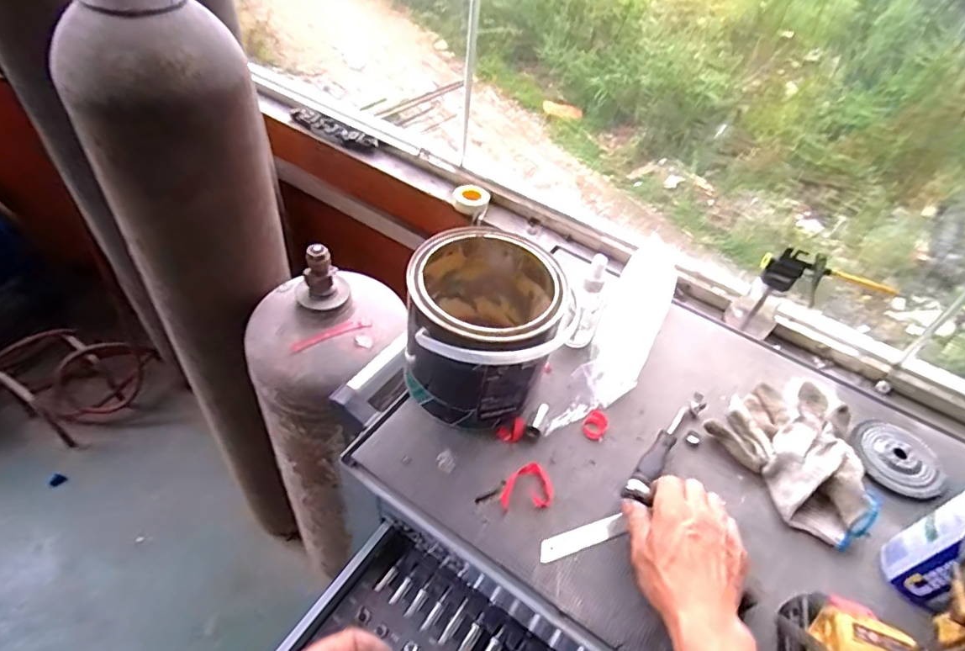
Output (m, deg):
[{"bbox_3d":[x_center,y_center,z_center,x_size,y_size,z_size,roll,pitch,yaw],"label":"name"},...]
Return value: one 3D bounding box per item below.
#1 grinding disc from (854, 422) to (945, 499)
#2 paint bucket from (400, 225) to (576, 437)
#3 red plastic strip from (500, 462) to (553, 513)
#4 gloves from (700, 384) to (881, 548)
[{"bbox_3d":[0.472,0.149,0.615,0.085,0.015,0.086,3,46,-4],"label":"grinding disc"},{"bbox_3d":[0.003,0.003,0.598,0.162,0.166,0.194,4,46,-3],"label":"paint bucket"},{"bbox_3d":[0.045,0.165,0.556,0.053,0.009,0.047,0,46,-7],"label":"red plastic strip"},{"bbox_3d":[0.358,0.135,0.594,0.150,0.053,0.171,-19,51,-23],"label":"gloves"}]

